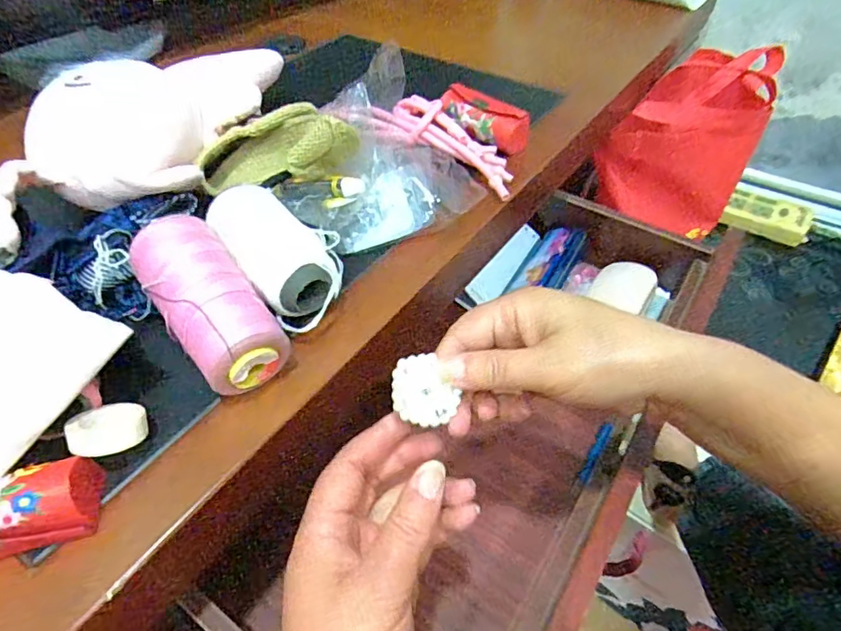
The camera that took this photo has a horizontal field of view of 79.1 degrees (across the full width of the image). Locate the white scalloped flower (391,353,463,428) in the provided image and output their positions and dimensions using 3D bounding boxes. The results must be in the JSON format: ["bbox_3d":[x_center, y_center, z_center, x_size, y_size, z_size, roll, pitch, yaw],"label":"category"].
[{"bbox_3d":[0.002,0.040,0.273,0.033,0.004,0.038,-13,80,-14],"label":"white scalloped flower"}]

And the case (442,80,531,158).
[{"bbox_3d":[0.056,-0.180,0.462,0.091,0.031,0.030,35,57,28],"label":"case"}]

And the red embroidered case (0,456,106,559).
[{"bbox_3d":[-0.198,0.094,0.234,0.089,0.030,0.031,-15,50,-11],"label":"red embroidered case"}]

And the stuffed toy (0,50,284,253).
[{"bbox_3d":[-0.203,-0.155,0.392,0.115,0.070,0.263,8,49,8],"label":"stuffed toy"}]

